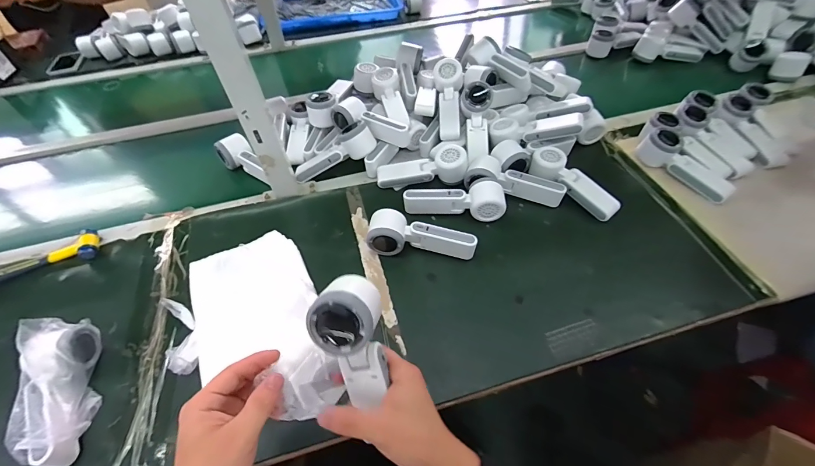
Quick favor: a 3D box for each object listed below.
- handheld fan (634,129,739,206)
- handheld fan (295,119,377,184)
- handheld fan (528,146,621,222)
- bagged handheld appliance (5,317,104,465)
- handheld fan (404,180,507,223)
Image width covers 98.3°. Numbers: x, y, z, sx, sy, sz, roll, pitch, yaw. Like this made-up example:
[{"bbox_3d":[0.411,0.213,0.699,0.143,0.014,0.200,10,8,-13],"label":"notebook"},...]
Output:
[{"bbox_3d":[0.502,-0.124,0.629,0.053,0.061,0.163,-27,54,-18],"label":"handheld fan"},{"bbox_3d":[-0.139,-0.149,0.667,0.161,0.048,0.055,-31,53,7],"label":"handheld fan"},{"bbox_3d":[0.291,-0.088,0.620,0.049,0.056,0.165,-36,58,-23],"label":"handheld fan"},{"bbox_3d":[-0.419,0.180,0.413,0.061,0.093,0.169,-22,53,-14],"label":"bagged handheld appliance"},{"bbox_3d":[0.079,-0.057,0.605,0.169,0.051,0.058,3,51,6],"label":"handheld fan"}]

